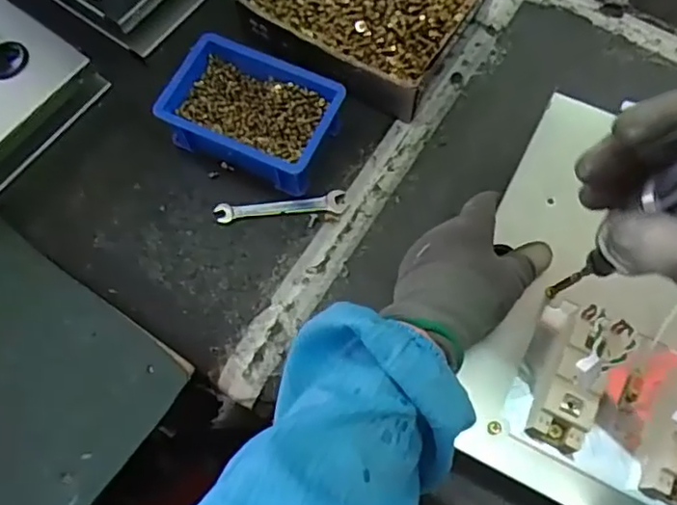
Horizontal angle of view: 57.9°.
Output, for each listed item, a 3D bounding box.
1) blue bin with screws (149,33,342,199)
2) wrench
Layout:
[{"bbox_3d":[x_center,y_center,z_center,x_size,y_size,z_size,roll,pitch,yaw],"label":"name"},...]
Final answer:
[{"bbox_3d":[-0.078,-0.128,0.573,0.153,0.057,0.107,23,69,12],"label":"blue bin with screws"},{"bbox_3d":[-0.054,-0.042,0.563,0.119,0.007,0.022,-6,69,2],"label":"wrench"}]

